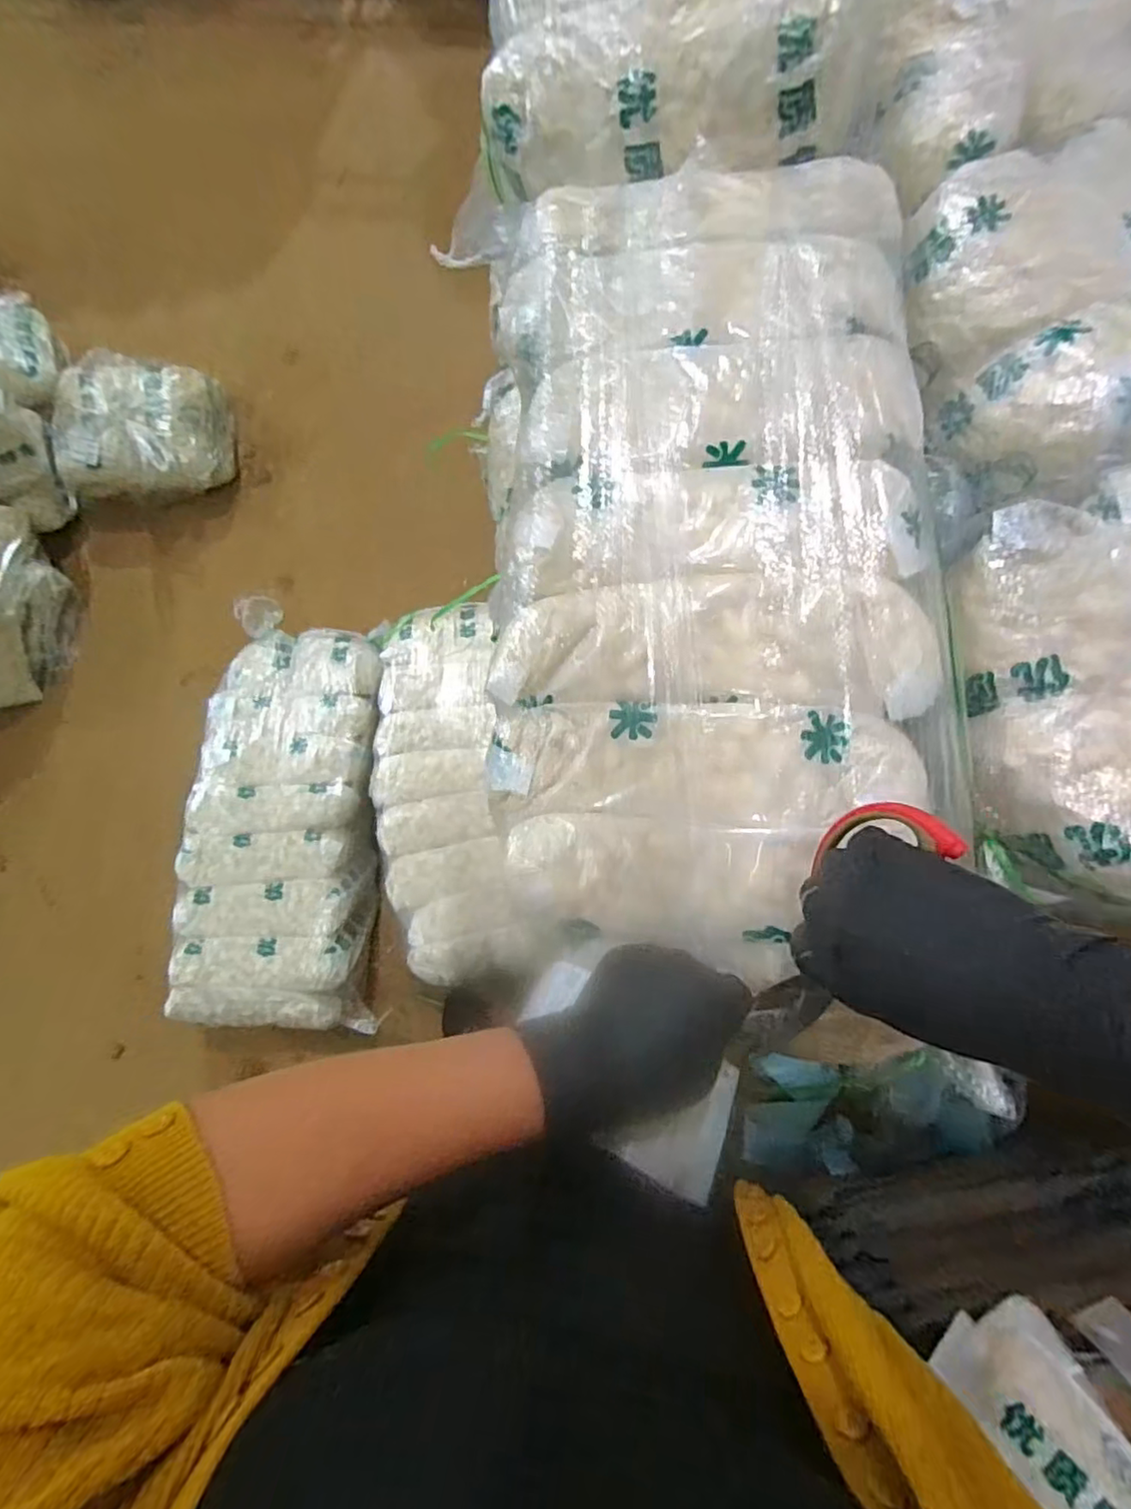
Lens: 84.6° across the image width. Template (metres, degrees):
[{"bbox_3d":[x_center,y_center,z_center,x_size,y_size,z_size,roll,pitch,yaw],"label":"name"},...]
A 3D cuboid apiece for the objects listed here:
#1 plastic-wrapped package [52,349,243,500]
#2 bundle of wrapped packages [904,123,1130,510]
[{"bbox_3d":[-0.829,-0.629,1.230,0.288,0.196,0.238,-3,81,-3],"label":"plastic-wrapped package"},{"bbox_3d":[0.431,-0.335,0.454,0.326,0.095,0.265,-14,82,-4],"label":"bundle of wrapped packages"}]

